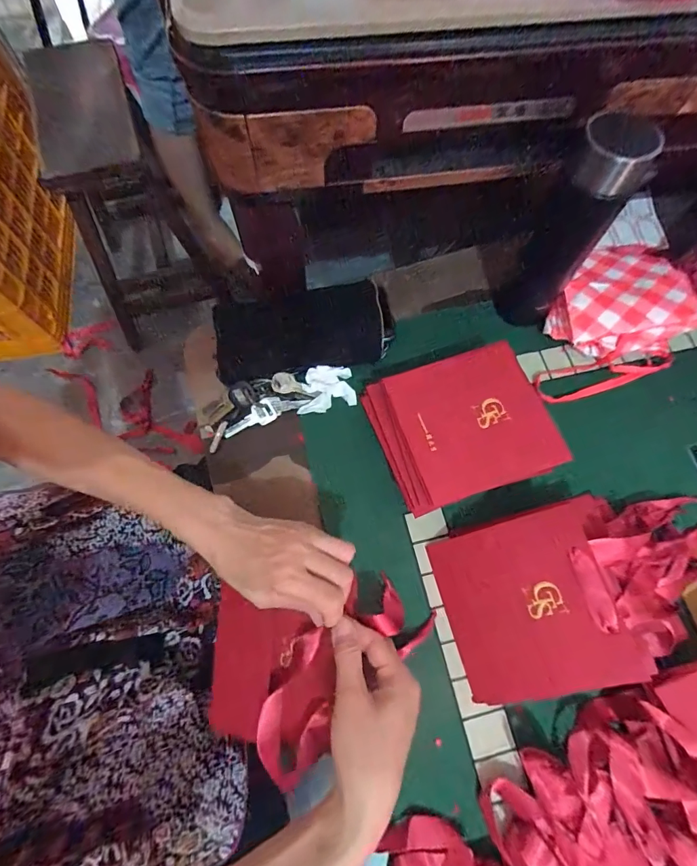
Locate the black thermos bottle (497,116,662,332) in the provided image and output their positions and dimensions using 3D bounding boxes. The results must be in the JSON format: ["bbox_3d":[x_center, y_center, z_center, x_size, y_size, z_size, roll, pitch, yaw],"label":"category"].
[{"bbox_3d":[0.223,-0.202,0.421,0.062,0.203,0.080,34,73,10],"label":"black thermos bottle"}]

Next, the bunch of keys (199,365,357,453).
[{"bbox_3d":[-0.081,-0.034,0.453,0.172,0.035,0.052,-18,72,-8],"label":"bunch of keys"}]

